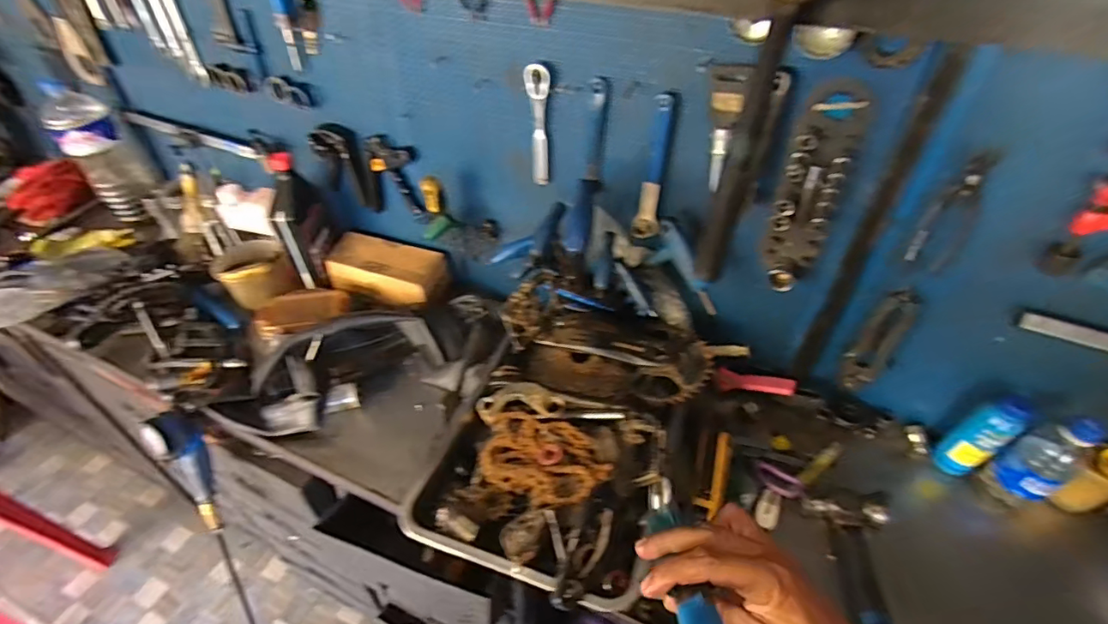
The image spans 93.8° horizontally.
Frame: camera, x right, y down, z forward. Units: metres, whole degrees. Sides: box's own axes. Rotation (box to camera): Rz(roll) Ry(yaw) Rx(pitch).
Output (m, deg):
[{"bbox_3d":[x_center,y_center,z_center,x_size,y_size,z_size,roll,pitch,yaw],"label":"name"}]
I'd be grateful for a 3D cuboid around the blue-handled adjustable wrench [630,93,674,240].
[{"bbox_3d":[0.137,-0.184,0.689,0.040,0.194,0.025,12,45,13],"label":"blue-handled adjustable wrench"}]

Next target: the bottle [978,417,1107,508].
[{"bbox_3d":[0.628,0.190,0.665,0.055,0.164,0.063,-17,46,-18],"label":"bottle"}]

